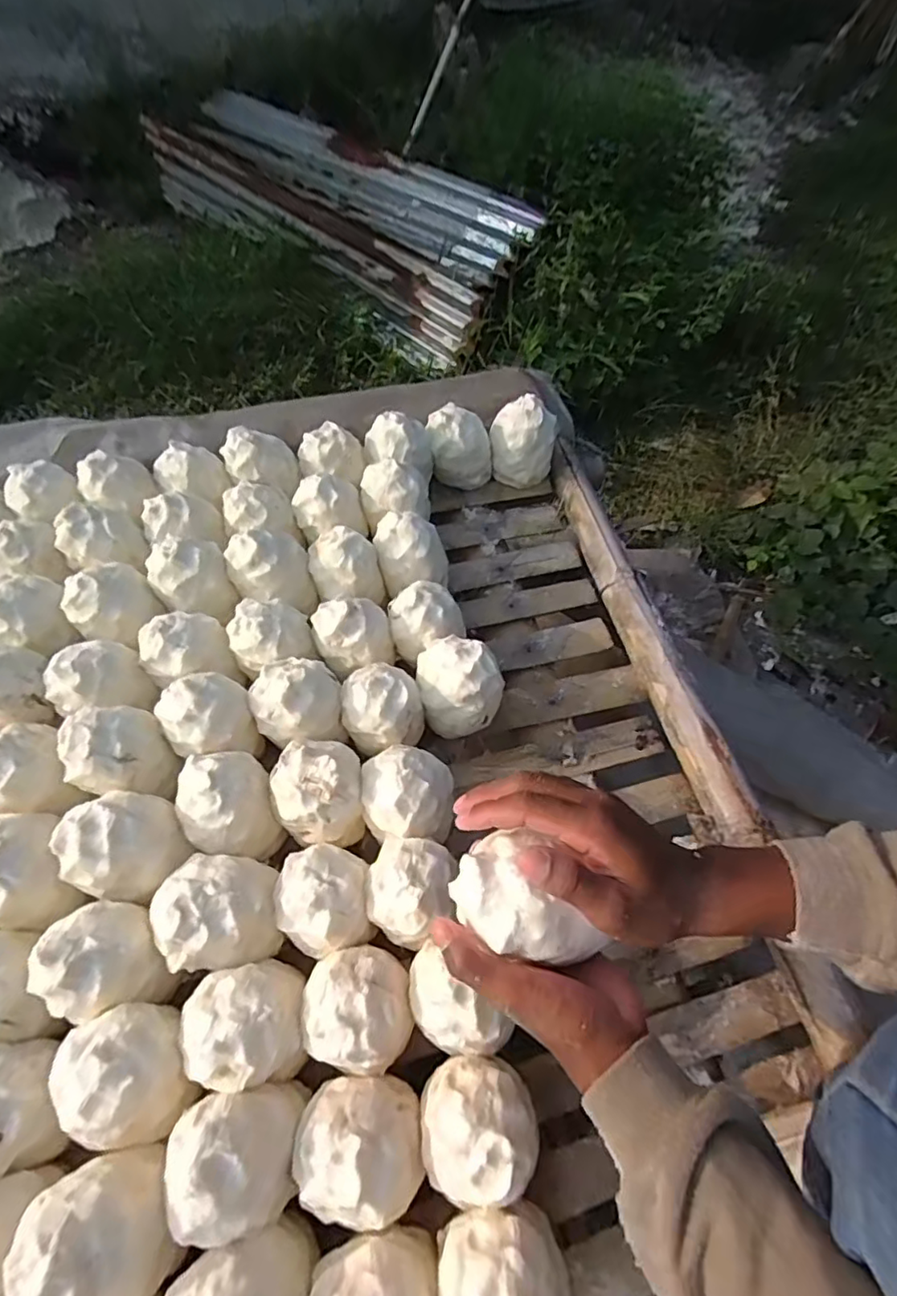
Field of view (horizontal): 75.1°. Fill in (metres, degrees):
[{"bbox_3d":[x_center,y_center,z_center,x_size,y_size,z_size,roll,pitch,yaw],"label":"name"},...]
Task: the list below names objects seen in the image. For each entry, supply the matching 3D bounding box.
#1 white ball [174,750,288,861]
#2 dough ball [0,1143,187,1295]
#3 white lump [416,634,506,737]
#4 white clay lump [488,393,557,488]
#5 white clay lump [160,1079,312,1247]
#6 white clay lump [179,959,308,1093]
[{"bbox_3d":[-0.194,0.139,0.509,0.077,0.076,0.095,-18,59,-11],"label":"white ball"},{"bbox_3d":[-0.214,0.362,0.357,0.070,0.080,0.079,-17,59,-11],"label":"dough ball"},{"bbox_3d":[0.007,0.048,0.600,0.088,0.116,0.071,19,60,7],"label":"white lump"},{"bbox_3d":[0.097,-0.276,0.778,0.087,0.091,0.075,8,58,5],"label":"white clay lump"},{"bbox_3d":[-0.141,0.337,0.383,0.077,0.073,0.076,0,58,0],"label":"white clay lump"},{"bbox_3d":[-0.151,0.282,0.438,0.077,0.090,0.082,-7,60,-8],"label":"white clay lump"}]

